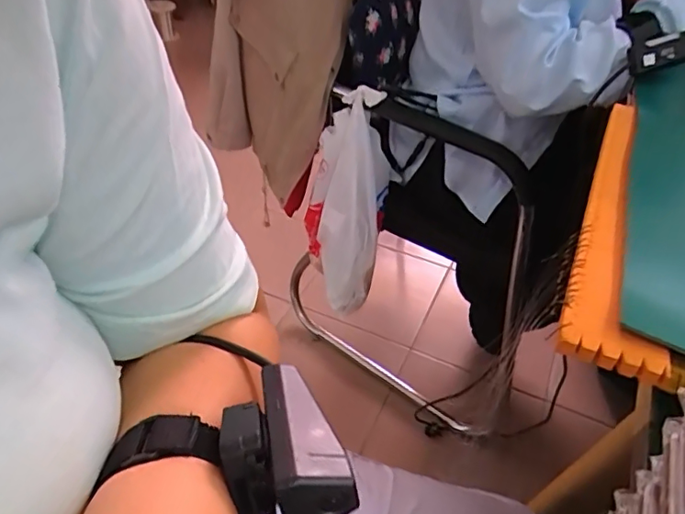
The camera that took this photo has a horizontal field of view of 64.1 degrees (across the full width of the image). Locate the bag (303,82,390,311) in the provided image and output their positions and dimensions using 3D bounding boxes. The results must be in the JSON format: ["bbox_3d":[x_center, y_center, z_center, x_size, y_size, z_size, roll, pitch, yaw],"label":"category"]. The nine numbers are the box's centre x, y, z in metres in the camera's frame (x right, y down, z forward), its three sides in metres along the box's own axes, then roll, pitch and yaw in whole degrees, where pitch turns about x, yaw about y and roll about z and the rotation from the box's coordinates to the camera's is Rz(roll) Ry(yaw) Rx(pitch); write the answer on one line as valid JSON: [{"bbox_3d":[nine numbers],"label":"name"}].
[{"bbox_3d":[0.006,-0.104,1.035,0.150,0.404,0.126,5,10,1],"label":"bag"}]

